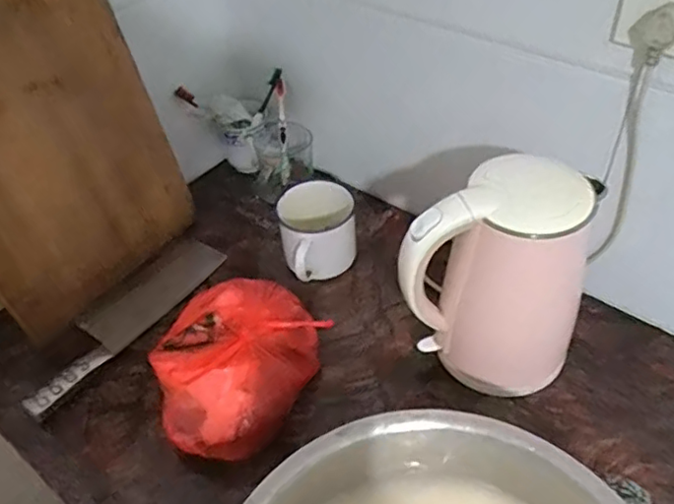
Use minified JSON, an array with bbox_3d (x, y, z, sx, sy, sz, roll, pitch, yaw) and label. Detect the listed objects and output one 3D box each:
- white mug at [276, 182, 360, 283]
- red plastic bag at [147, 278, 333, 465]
[{"bbox_3d":[-0.023,-0.018,0.825,0.096,0.106,0.114,-8,44,-4],"label":"white mug"},{"bbox_3d":[-0.109,0.117,0.700,0.185,0.101,0.185,-19,46,-15],"label":"red plastic bag"}]

